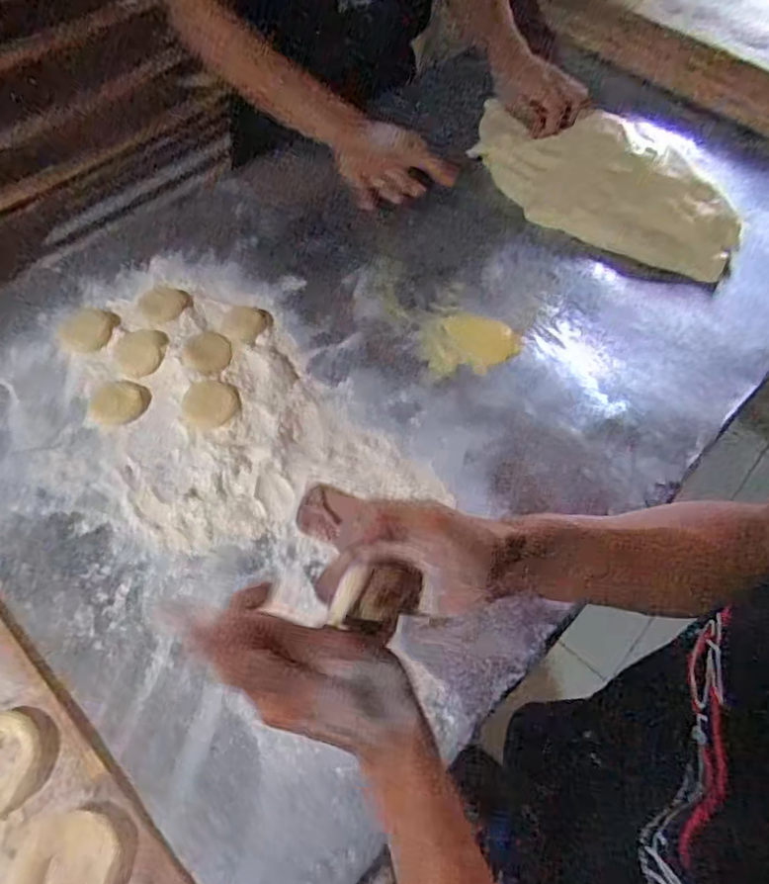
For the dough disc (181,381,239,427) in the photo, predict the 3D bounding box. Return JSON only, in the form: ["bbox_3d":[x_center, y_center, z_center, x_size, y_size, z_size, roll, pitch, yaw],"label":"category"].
[{"bbox_3d":[-0.162,-0.036,0.571,0.049,0.007,0.048,1,59,-2],"label":"dough disc"}]

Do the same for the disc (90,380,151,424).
[{"bbox_3d":[-0.252,-0.039,0.582,0.055,0.008,0.048,11,59,4],"label":"disc"}]

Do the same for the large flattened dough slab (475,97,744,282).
[{"bbox_3d":[0.259,-0.316,0.746,0.333,0.055,0.151,29,62,14],"label":"large flattened dough slab"}]

